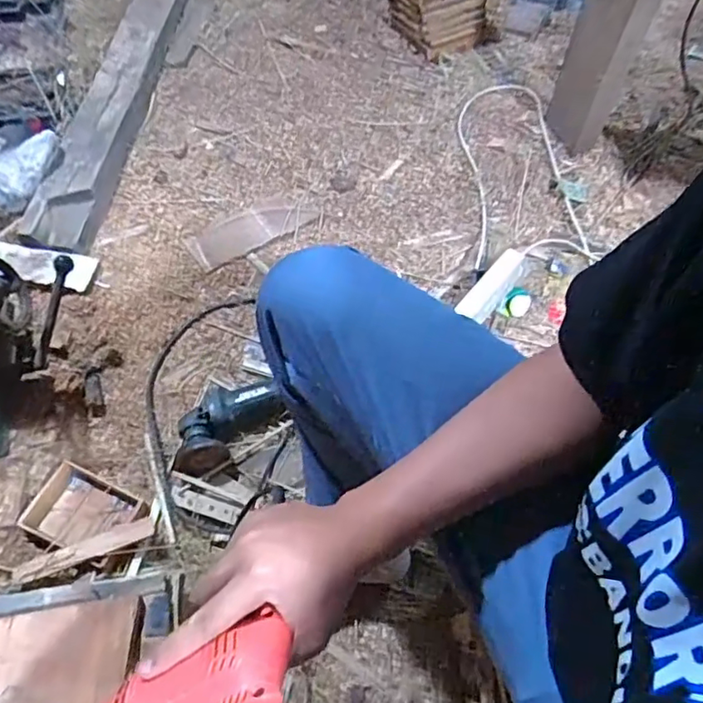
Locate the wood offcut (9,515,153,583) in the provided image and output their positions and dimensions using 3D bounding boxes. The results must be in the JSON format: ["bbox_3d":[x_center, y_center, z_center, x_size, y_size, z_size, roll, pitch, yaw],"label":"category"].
[{"bbox_3d":[-0.395,0.296,0.858,0.196,0.010,0.038,-16,41,-17],"label":"wood offcut"}]

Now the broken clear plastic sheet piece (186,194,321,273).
[{"bbox_3d":[-0.217,-0.271,1.253,0.272,0.020,0.113,-28,64,-14],"label":"broken clear plastic sheet piece"}]

